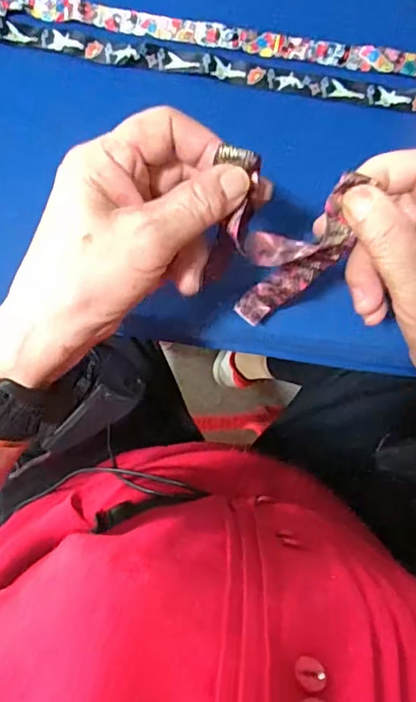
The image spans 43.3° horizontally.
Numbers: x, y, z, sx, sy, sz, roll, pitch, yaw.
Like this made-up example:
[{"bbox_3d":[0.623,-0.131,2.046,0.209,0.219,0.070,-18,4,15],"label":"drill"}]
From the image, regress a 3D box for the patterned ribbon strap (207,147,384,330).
[{"bbox_3d":[0.037,-0.058,0.313,0.071,0.123,0.059,8,85,-1],"label":"patterned ribbon strap"}]

